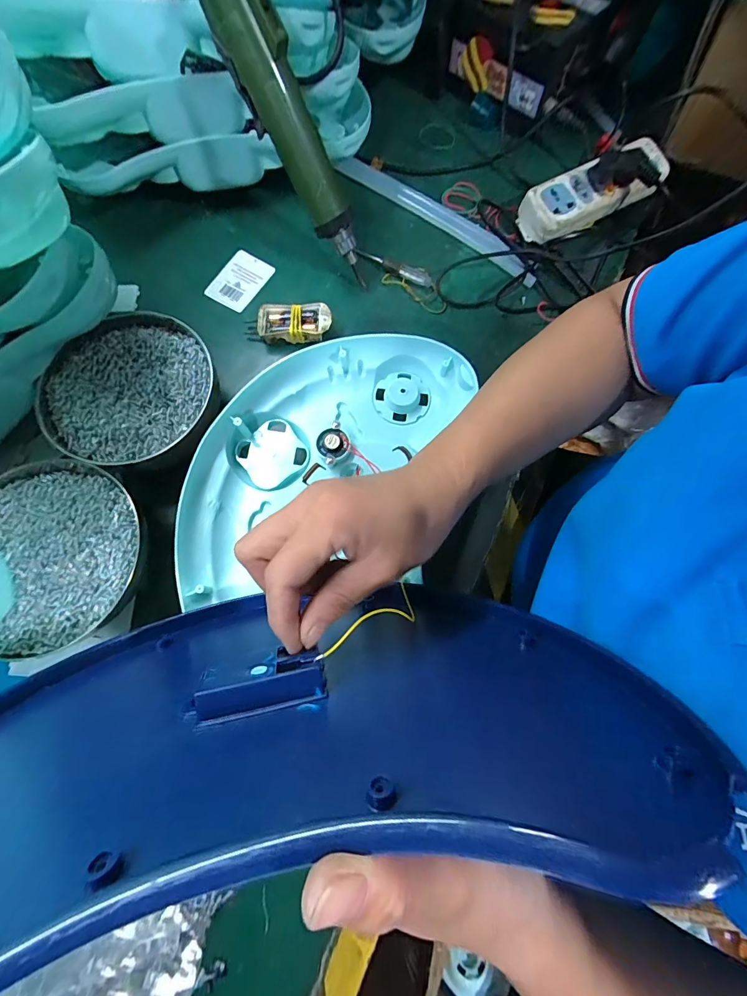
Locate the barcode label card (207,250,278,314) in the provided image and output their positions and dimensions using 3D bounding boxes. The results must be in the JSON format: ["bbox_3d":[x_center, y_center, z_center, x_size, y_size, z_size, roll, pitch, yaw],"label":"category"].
[{"bbox_3d":[-0.149,-0.243,0.451,0.048,0.004,0.069,33,84,0],"label":"barcode label card"}]

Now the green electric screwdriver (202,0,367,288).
[{"bbox_3d":[-0.069,-0.318,0.348,0.033,0.266,0.048,-48,48,-12],"label":"green electric screwdriver"}]

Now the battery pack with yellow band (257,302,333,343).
[{"bbox_3d":[-0.083,-0.186,0.428,0.076,0.019,0.037,-2,76,-2],"label":"battery pack with yellow band"}]

